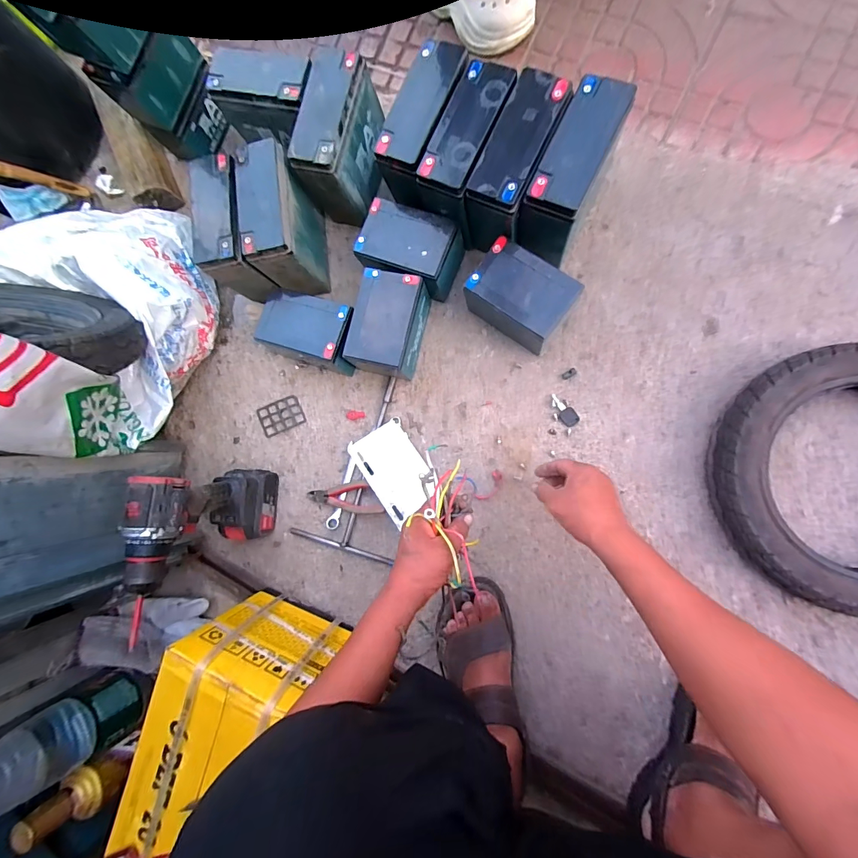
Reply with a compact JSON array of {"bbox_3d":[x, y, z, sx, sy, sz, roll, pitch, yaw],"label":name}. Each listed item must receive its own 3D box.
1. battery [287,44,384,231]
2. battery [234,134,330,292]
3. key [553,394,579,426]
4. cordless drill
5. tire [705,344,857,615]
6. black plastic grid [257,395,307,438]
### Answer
[{"bbox_3d":[-0.144,-0.468,0.653,0.089,0.160,0.181,12,85,10],"label":"battery"},{"bbox_3d":[-0.242,-0.337,0.662,0.082,0.156,0.184,-5,82,8],"label":"battery"},{"bbox_3d":[0.219,-0.031,0.639,0.025,0.004,0.058,-37,81,10],"label":"key"},{"bbox_3d":[-0.320,0.153,0.576,0.064,0.252,0.184,0,89,13],"label":"cordless drill"},{"bbox_3d":[0.574,0.065,0.525,0.344,0.083,0.335,0,89,13],"label":"tire"},{"bbox_3d":[-0.270,-0.025,0.717,0.081,0.004,0.061,-22,78,2],"label":"black plastic grid"}]

